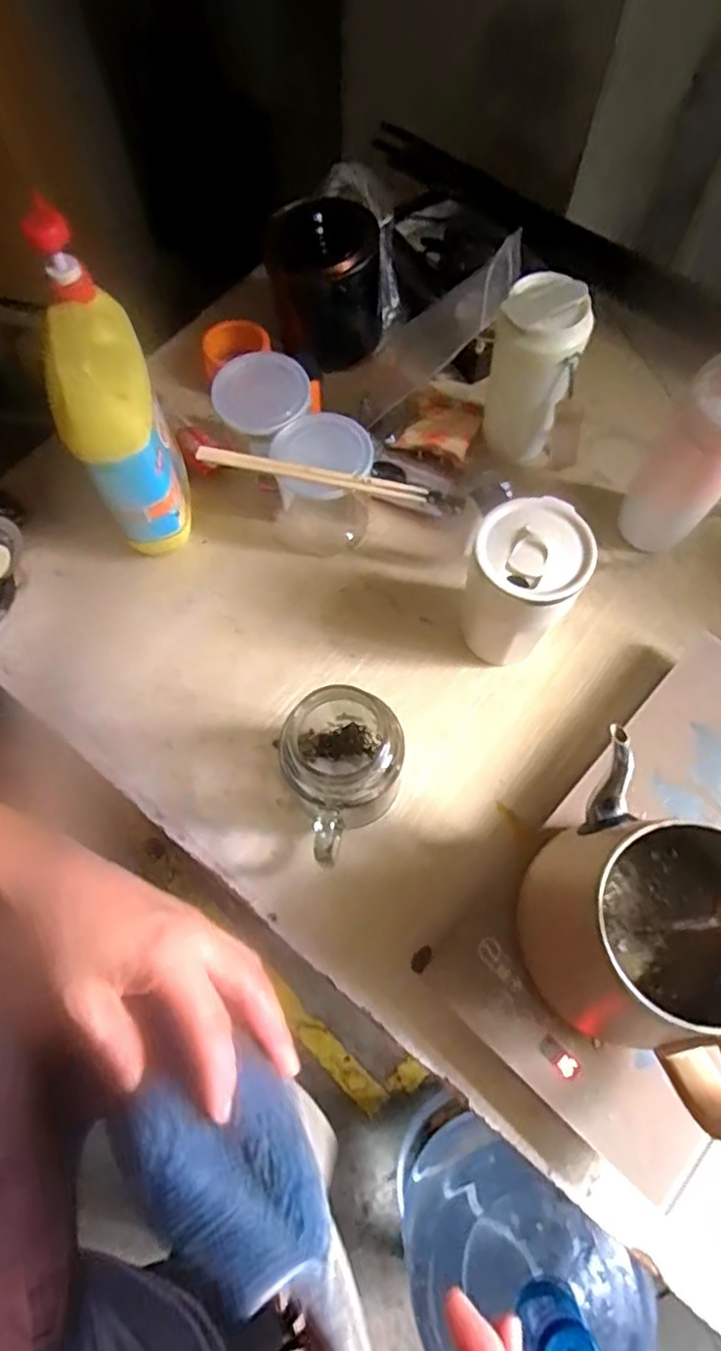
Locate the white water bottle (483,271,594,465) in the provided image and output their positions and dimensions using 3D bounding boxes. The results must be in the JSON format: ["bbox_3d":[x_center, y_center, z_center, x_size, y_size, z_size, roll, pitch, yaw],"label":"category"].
[{"bbox_3d":[0.155,-0.276,0.601,0.073,0.147,0.066,15,66,7],"label":"white water bottle"}]

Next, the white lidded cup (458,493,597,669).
[{"bbox_3d":[0.126,-0.065,0.537,0.082,0.145,0.081,0,66,0],"label":"white lidded cup"}]

